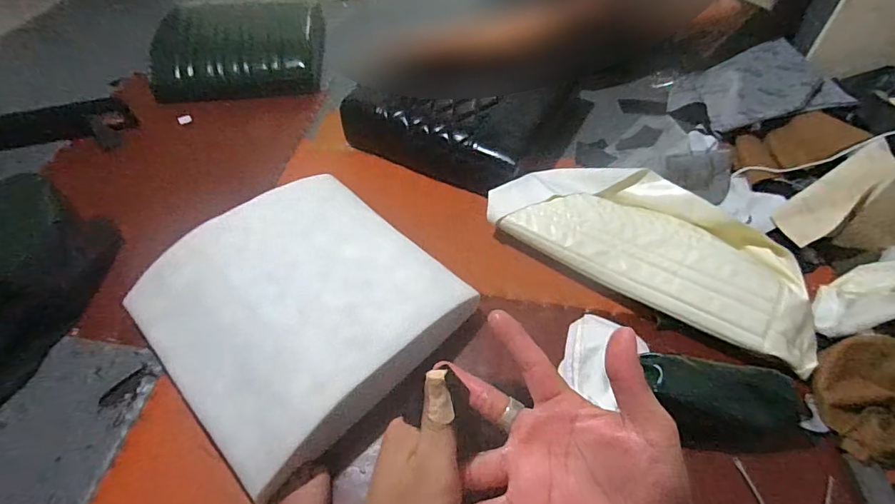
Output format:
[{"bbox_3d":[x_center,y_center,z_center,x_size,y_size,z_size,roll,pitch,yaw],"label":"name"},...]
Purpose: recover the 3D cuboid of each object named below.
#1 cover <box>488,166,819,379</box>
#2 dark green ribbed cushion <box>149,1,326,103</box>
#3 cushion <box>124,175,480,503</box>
[{"bbox_3d":[0.443,-0.026,0.977,0.687,0.078,0.293,30,58,21],"label":"cover"},{"bbox_3d":[-0.683,-0.657,1.463,0.534,0.188,0.298,-5,52,-4],"label":"dark green ribbed cushion"},{"bbox_3d":[-0.295,0.088,0.882,0.532,0.088,0.503,37,60,25],"label":"cushion"}]

